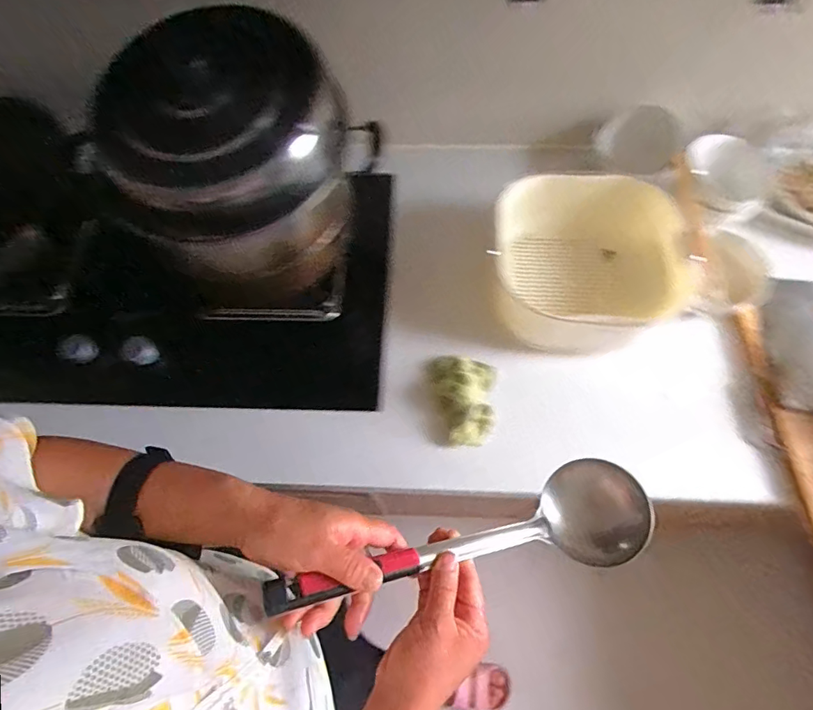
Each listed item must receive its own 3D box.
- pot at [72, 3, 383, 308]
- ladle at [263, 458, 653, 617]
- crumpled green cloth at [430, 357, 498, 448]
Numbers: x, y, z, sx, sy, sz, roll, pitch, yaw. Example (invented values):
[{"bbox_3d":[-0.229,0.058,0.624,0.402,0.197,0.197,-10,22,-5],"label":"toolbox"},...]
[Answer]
[{"bbox_3d":[-0.227,-0.229,0.630,0.303,0.308,0.268,38,72,17],"label":"pot"},{"bbox_3d":[0.055,0.162,0.393,0.332,0.059,0.088,-6,64,-20],"label":"ladle"},{"bbox_3d":[0.078,0.061,0.643,0.091,0.037,0.124,5,66,4],"label":"crumpled green cloth"}]

